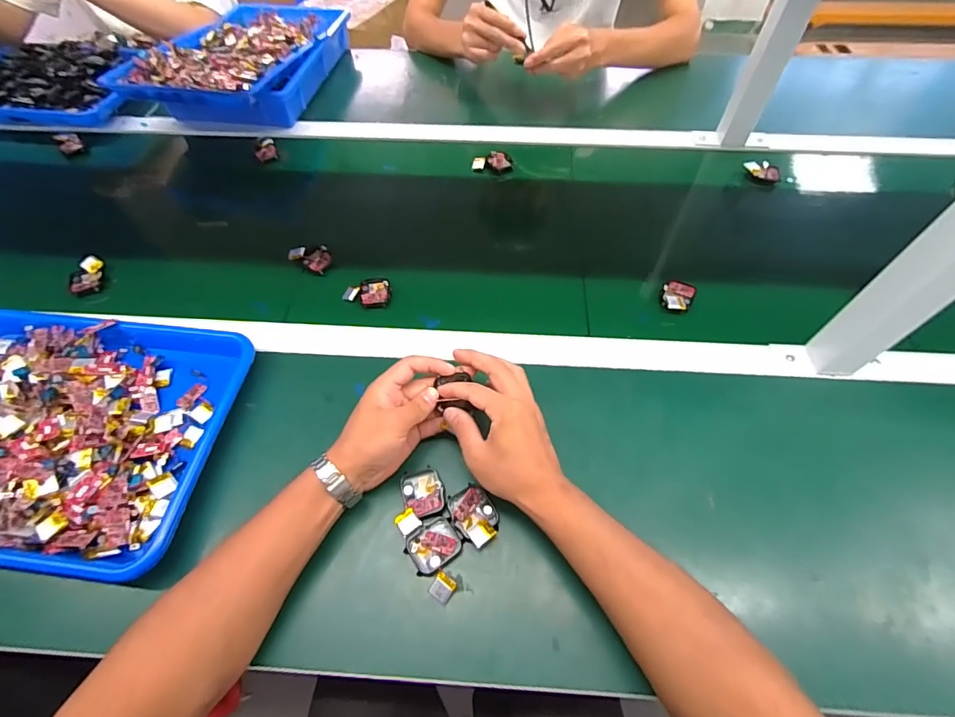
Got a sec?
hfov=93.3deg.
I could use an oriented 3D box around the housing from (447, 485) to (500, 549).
[{"bbox_3d":[-0.001,0.144,0.417,0.039,0.013,0.052,-31,62,-18],"label":"housing"}]

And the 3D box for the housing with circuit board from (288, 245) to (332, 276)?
[{"bbox_3d":[-0.221,-0.135,0.604,0.058,0.015,0.039,27,61,17],"label":"housing with circuit board"}]

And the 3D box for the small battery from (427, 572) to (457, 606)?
[{"bbox_3d":[-0.030,0.197,0.387,0.019,0.009,0.020,30,62,18],"label":"small battery"}]

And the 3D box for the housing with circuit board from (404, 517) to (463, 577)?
[{"bbox_3d":[-0.040,0.167,0.405,0.046,0.007,0.041,-35,63,-20],"label":"housing with circuit board"}]

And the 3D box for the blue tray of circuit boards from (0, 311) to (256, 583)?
[{"bbox_3d":[-0.417,0.062,0.450,0.326,0.042,0.261,6,57,4],"label":"blue tray of circuit boards"}]

